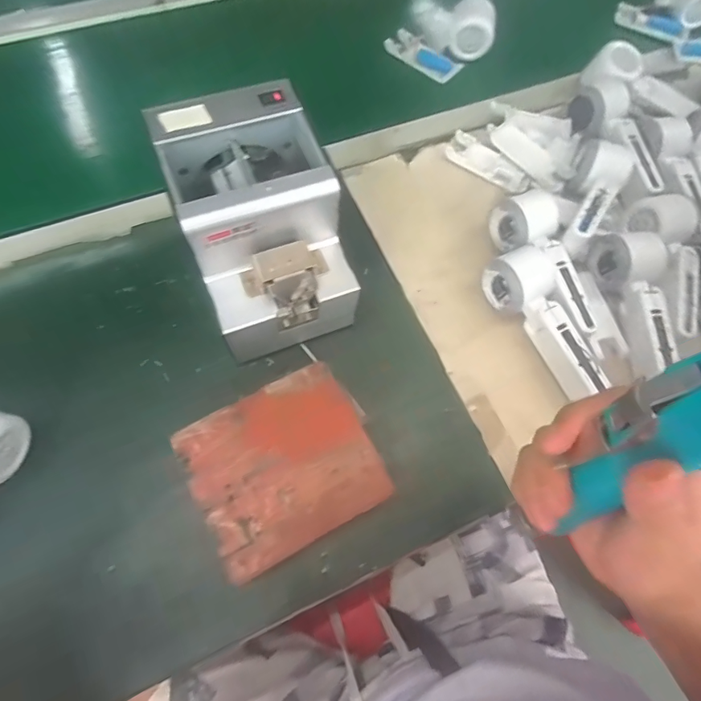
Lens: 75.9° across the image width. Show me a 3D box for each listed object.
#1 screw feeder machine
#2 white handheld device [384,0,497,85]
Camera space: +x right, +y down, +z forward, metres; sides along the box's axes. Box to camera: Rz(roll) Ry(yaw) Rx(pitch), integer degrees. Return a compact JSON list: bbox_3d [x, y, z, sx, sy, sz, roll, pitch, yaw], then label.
[{"bbox_3d":[-0.081,-0.104,0.404,0.123,0.146,0.177,-21,74,-12],"label":"screw feeder machine"},{"bbox_3d":[0.122,-0.418,0.593,0.119,0.062,0.080,32,70,9],"label":"white handheld device"}]

